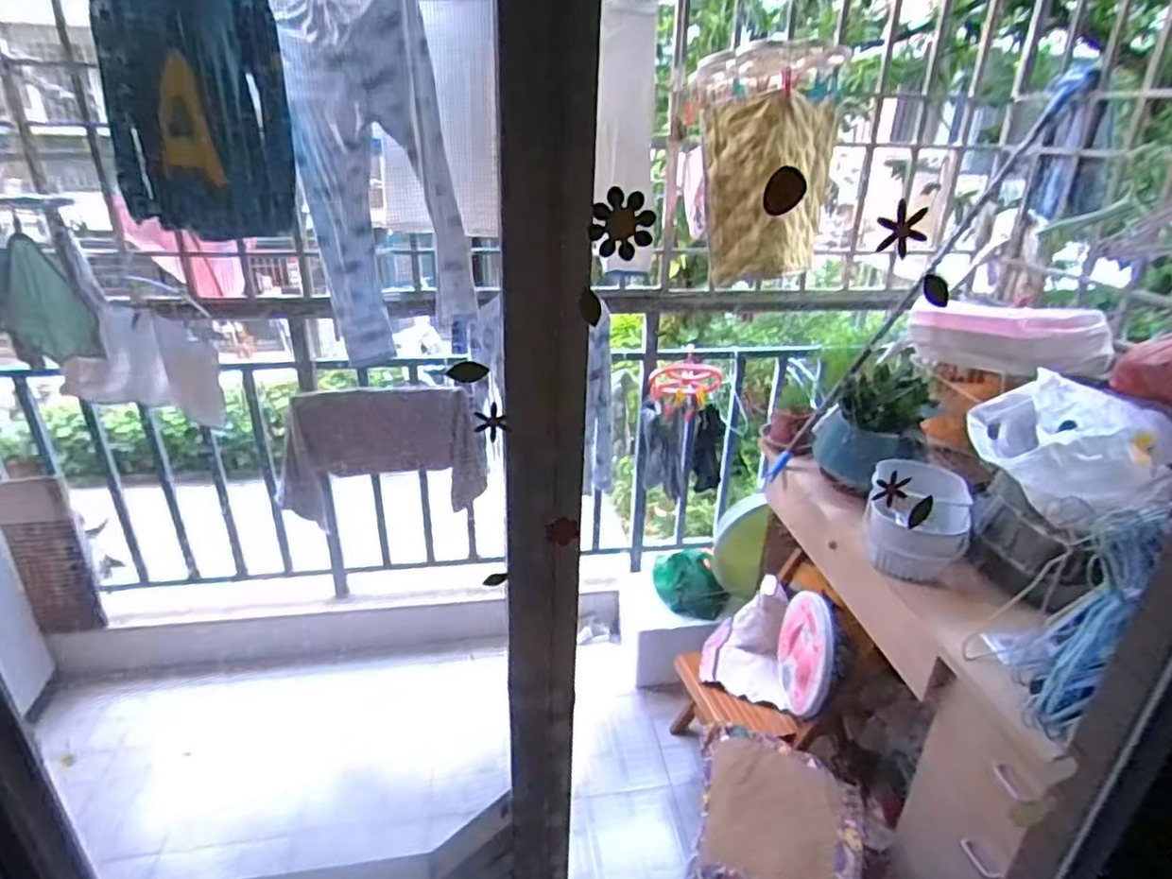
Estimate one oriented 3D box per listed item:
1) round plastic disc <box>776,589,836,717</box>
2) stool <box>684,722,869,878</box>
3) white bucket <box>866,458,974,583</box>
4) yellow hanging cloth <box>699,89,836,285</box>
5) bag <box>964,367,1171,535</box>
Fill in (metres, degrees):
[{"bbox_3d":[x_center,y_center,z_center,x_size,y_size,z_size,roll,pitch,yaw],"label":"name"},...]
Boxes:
[{"bbox_3d":[0.542,0.528,1.639,0.059,0.237,0.272,8,58,-11],"label":"round plastic disc"},{"bbox_3d":[0.385,0.886,1.419,0.334,0.329,0.403,11,28,19],"label":"stool"},{"bbox_3d":[0.691,0.162,1.398,0.193,0.183,0.200,16,30,28],"label":"white bucket"},{"bbox_3d":[0.417,-0.593,1.588,0.283,0.388,0.302,8,27,14],"label":"yellow hanging cloth"},{"bbox_3d":[0.895,0.010,1.247,0.335,0.173,0.316,19,31,32],"label":"bag"}]

